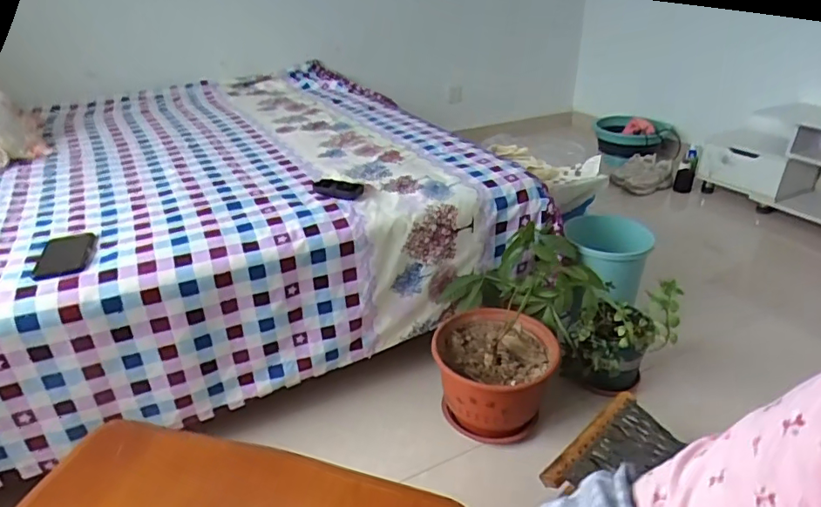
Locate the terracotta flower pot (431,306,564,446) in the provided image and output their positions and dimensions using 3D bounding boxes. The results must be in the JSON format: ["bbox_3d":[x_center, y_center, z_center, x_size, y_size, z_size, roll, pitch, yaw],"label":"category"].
[{"bbox_3d":[0.181,0.262,1.155,0.254,0.173,0.248,5,29,9],"label":"terracotta flower pot"}]

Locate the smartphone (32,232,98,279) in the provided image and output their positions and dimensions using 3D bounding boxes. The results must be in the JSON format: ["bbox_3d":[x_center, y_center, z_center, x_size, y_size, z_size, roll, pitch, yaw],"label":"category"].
[{"bbox_3d":[-0.619,0.001,0.950,0.086,0.013,0.161,-10,31,-16],"label":"smartphone"}]

